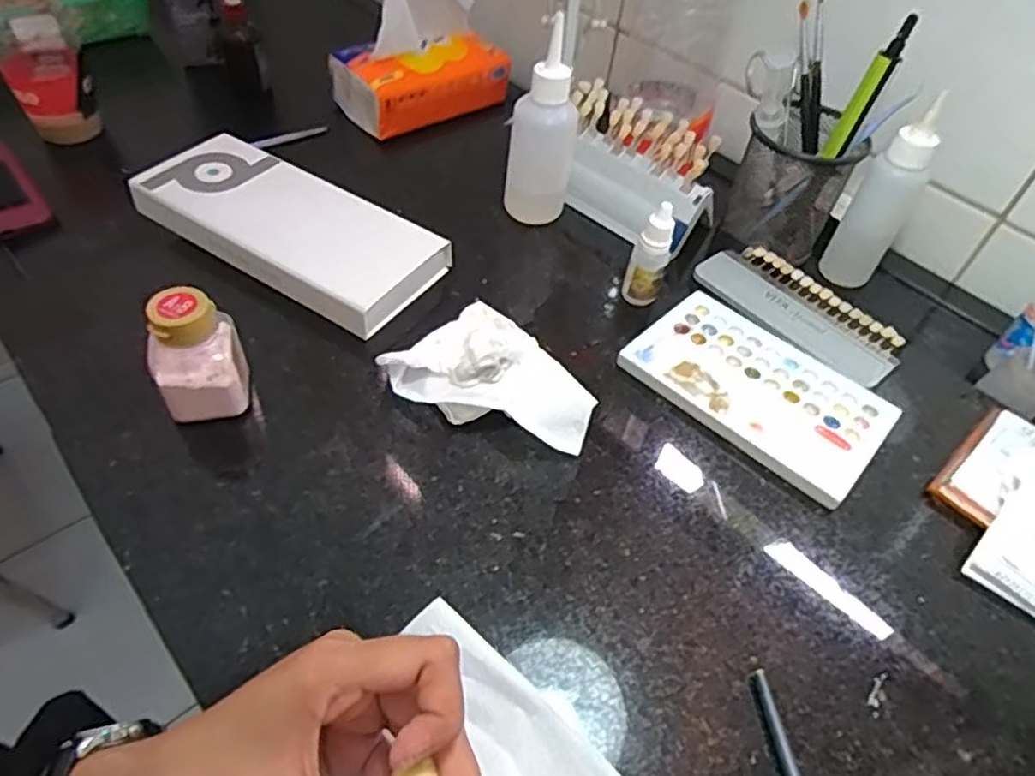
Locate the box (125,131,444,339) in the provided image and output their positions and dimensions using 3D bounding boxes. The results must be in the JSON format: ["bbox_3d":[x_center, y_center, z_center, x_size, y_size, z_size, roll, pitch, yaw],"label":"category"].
[{"bbox_3d":[-0.163,-0.115,0.479,0.219,0.032,0.097,29,53,18],"label":"box"}]

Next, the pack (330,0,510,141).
[{"bbox_3d":[-0.103,-0.369,0.721,0.173,0.124,0.099,-30,59,-27],"label":"pack"}]

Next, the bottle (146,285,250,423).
[{"bbox_3d":[-0.174,-0.017,0.361,0.044,0.077,0.035,-17,54,-19],"label":"bottle"}]

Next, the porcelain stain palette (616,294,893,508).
[{"bbox_3d":[0.153,-0.001,0.425,0.153,0.010,0.095,37,56,23],"label":"porcelain stain palette"}]

